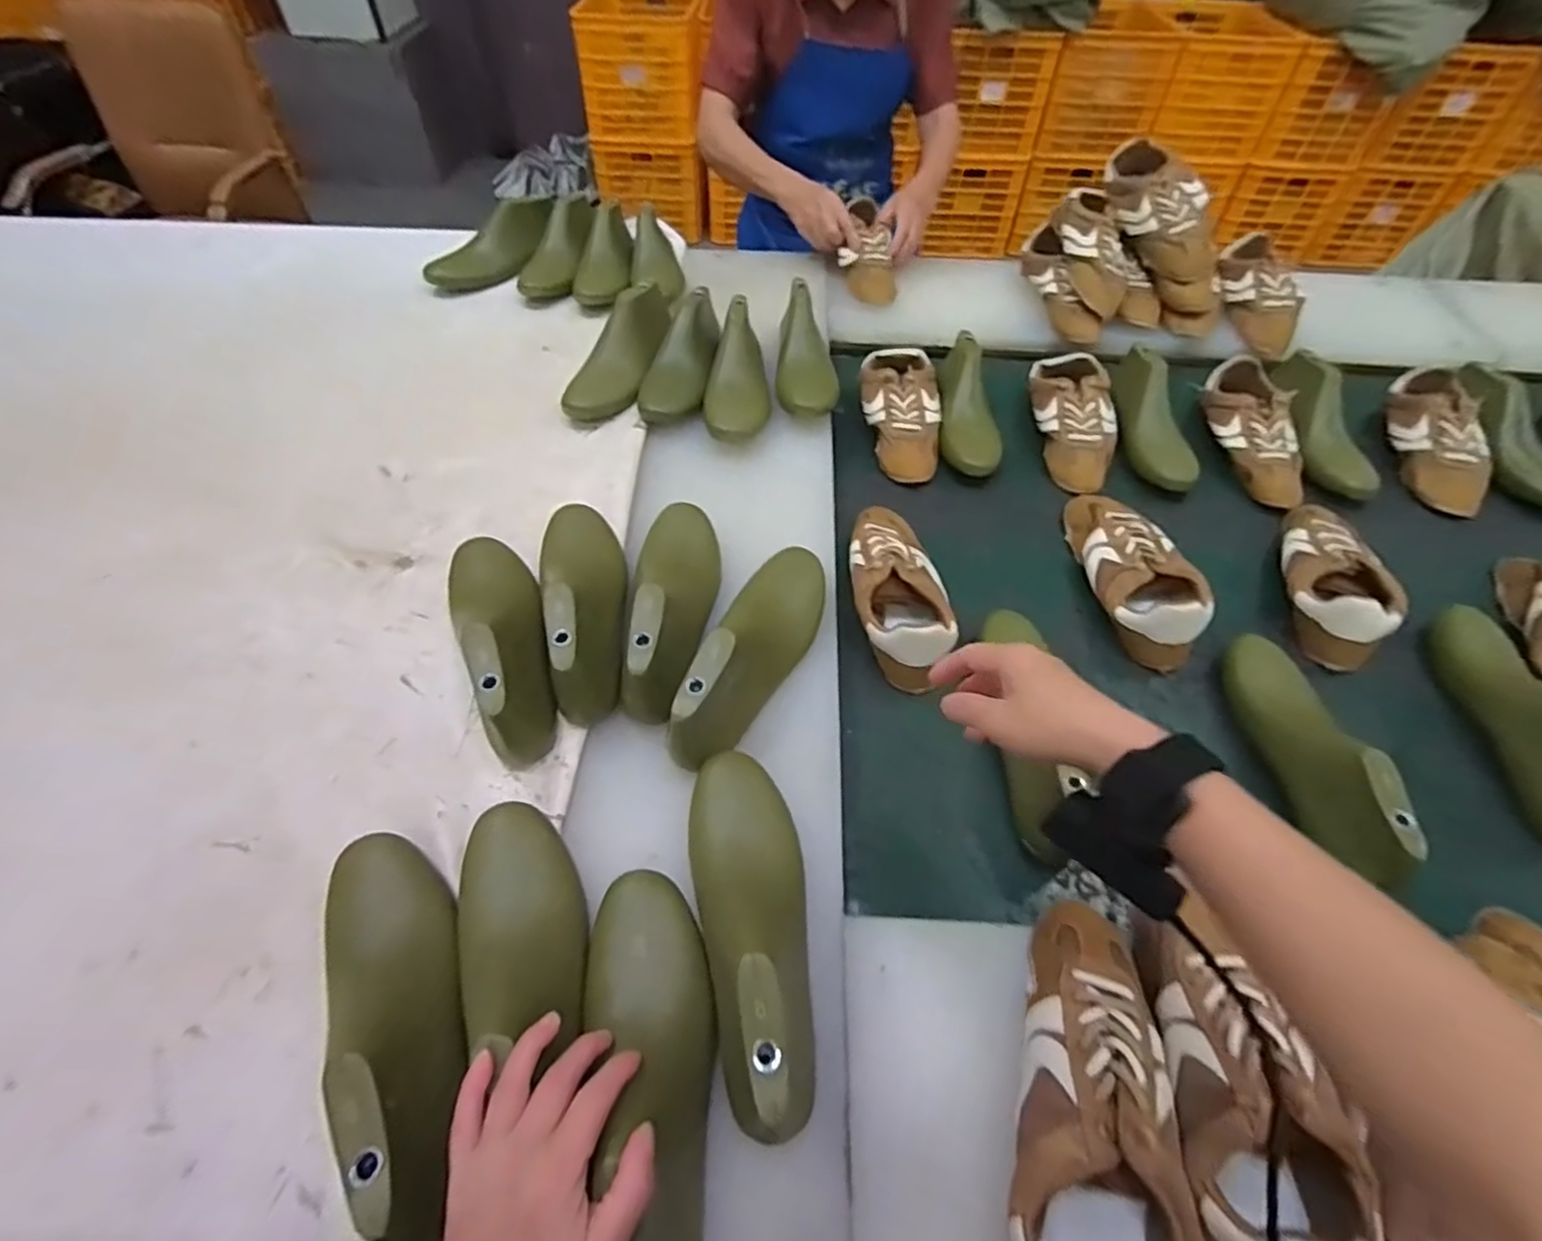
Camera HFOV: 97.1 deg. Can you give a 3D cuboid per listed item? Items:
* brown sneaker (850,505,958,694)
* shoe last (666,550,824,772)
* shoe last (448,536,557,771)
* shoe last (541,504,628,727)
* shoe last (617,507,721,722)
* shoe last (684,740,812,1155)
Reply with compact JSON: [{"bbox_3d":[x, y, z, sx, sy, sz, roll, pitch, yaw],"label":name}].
[{"bbox_3d":[0.134,-0.040,0.722,0.097,0.067,0.229,1,53,1],"label":"brown sneaker"},{"bbox_3d":[-0.012,0.023,0.607,0.074,0.094,0.248,16,55,12],"label":"shoe last"},{"bbox_3d":[-0.247,0.010,0.613,0.062,0.091,0.249,-19,55,-13],"label":"shoe last"},{"bbox_3d":[-0.175,-0.036,0.636,0.076,0.080,0.237,-13,54,-9],"label":"shoe last"},{"bbox_3d":[-0.095,-0.030,0.633,0.076,0.074,0.247,4,53,3],"label":"shoe last"},{"bbox_3d":[-0.010,0.200,0.465,0.075,0.095,0.234,-9,54,-6],"label":"shoe last"}]

